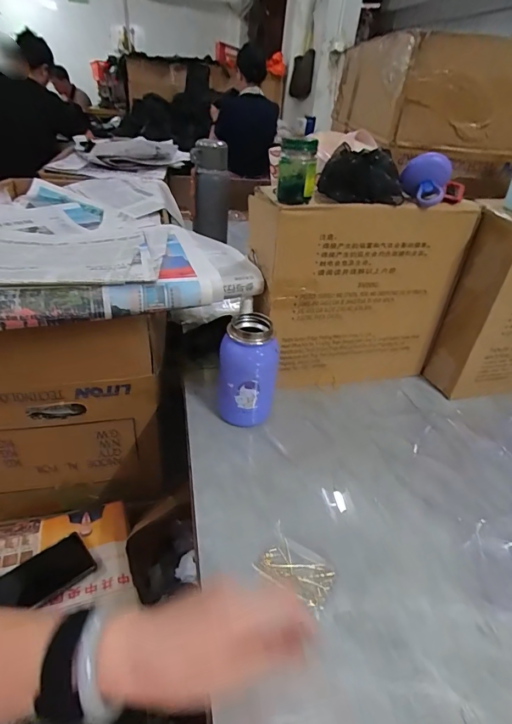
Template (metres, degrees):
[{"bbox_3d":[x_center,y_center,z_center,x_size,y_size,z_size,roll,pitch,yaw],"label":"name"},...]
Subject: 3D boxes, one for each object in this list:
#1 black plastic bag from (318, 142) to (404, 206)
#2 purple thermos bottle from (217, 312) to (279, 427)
[{"bbox_3d":[0.133,-0.231,0.498,0.086,0.053,0.069,-5,37,-15],"label":"black plastic bag"},{"bbox_3d":[-0.011,0.017,0.522,0.072,0.143,0.063,5,35,-2],"label":"purple thermos bottle"}]

